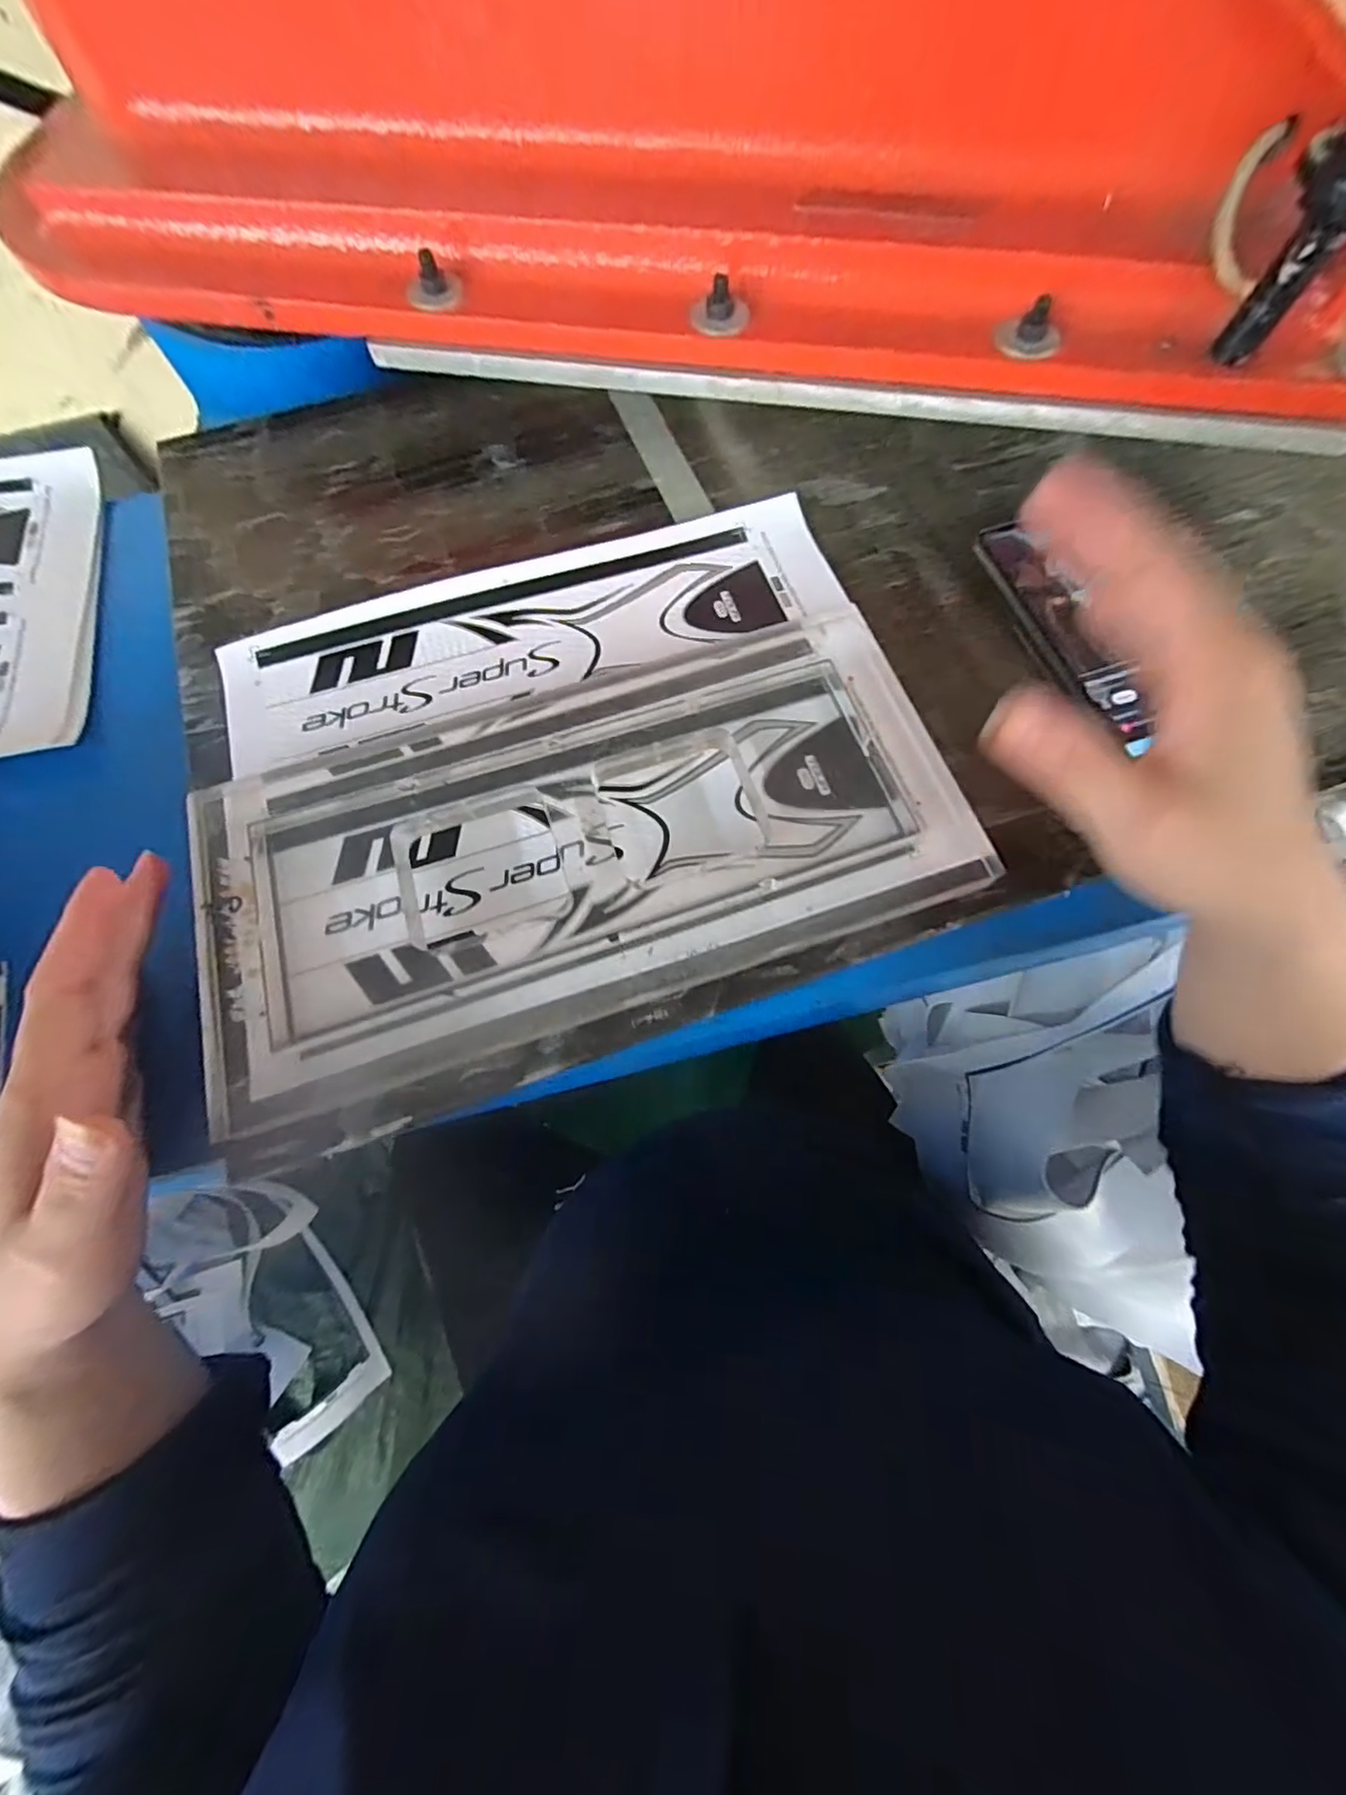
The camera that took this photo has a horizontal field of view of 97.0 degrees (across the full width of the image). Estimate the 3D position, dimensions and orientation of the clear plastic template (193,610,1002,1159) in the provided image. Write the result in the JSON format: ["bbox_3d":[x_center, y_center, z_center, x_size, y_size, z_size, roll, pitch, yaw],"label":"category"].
[{"bbox_3d":[-0.037,-0.026,0.263,0.323,0.022,0.158,-18,70,-4],"label":"clear plastic template"}]

